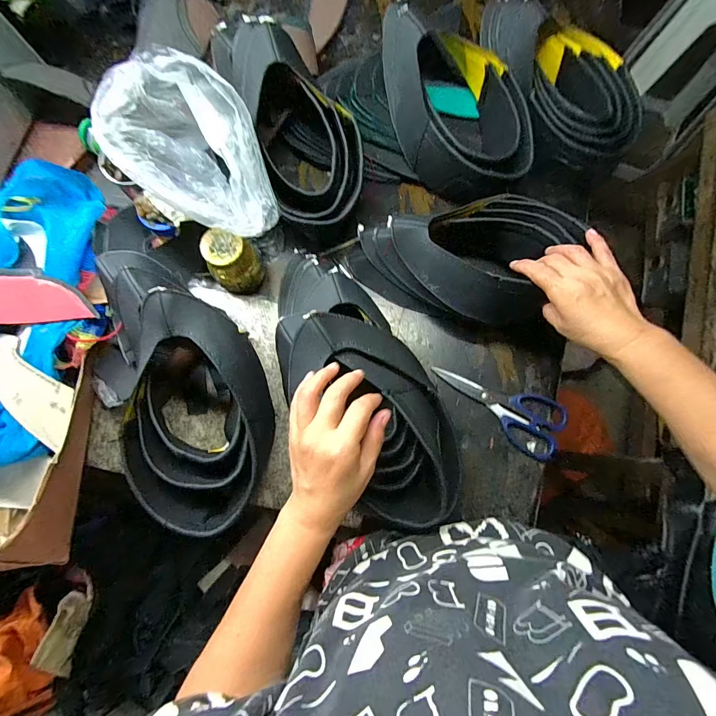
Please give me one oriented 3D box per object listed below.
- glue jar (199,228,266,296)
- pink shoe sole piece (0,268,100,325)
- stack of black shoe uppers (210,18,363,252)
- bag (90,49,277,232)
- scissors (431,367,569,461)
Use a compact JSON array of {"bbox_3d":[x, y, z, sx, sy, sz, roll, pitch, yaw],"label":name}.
[{"bbox_3d":[-0.168,-0.127,0.481,0.062,0.081,0.057,0,79,-1],"label":"glue jar"},{"bbox_3d":[-0.438,-0.076,0.424,0.226,0.034,0.068,2,79,0],"label":"pink shoe sole piece"},{"bbox_3d":[-0.093,-0.332,0.515,0.138,0.118,0.318,-24,96,-5],"label":"stack of black shoe uppers"},{"bbox_3d":[-0.200,-0.244,0.422,0.158,0.085,0.202,-23,80,-5],"label":"bag"},{"bbox_3d":[0.188,0.066,0.487,0.184,0.022,0.078,27,80,4],"label":"scissors"}]

